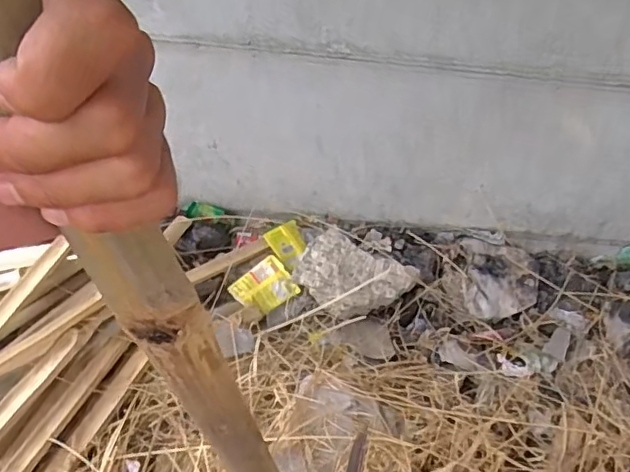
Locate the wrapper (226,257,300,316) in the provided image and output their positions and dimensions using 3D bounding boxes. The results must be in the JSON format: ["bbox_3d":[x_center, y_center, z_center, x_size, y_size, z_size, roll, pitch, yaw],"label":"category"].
[{"bbox_3d":[-0.105,0.108,1.184,0.122,0.015,0.099,-36,75,-26],"label":"wrapper"}]

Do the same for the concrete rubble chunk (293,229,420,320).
[{"bbox_3d":[0.082,0.092,1.168,0.230,0.093,0.150,18,42,13],"label":"concrete rubble chunk"}]

